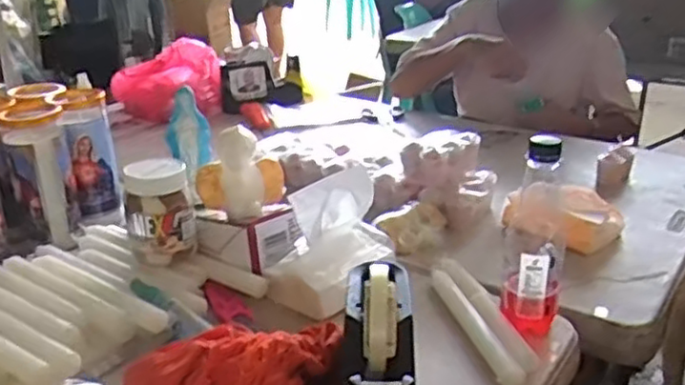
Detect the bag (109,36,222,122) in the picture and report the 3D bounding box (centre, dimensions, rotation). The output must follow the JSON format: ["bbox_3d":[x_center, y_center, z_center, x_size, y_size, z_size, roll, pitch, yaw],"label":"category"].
[{"bbox_3d":[-0.364,-0.232,1.426,0.220,0.136,0.136,-8,24,-16],"label":"bag"}]

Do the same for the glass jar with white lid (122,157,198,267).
[{"bbox_3d":[-0.198,0.017,0.742,0.065,0.090,0.065,-1,23,1],"label":"glass jar with white lid"}]

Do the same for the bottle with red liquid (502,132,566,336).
[{"bbox_3d":[0.183,0.042,0.653,0.057,0.175,0.060,6,24,16],"label":"bottle with red liquid"}]

